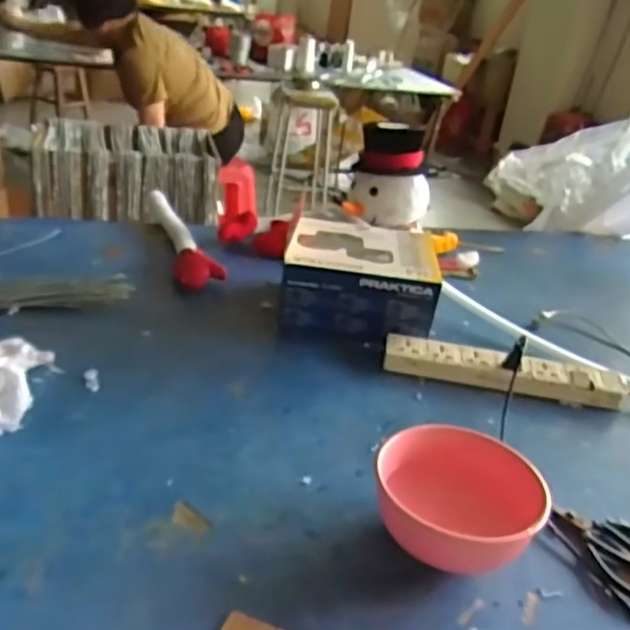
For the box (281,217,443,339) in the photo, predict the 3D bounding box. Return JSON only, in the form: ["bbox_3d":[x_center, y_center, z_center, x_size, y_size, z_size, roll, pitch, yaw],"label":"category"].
[{"bbox_3d":[0.063,-0.046,0.981,0.212,0.126,0.156,7,25,0],"label":"box"}]

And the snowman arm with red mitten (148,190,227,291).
[{"bbox_3d":[-0.229,-0.138,1.162,0.080,0.041,0.356,-3,27,-21],"label":"snowman arm with red mitten"}]

